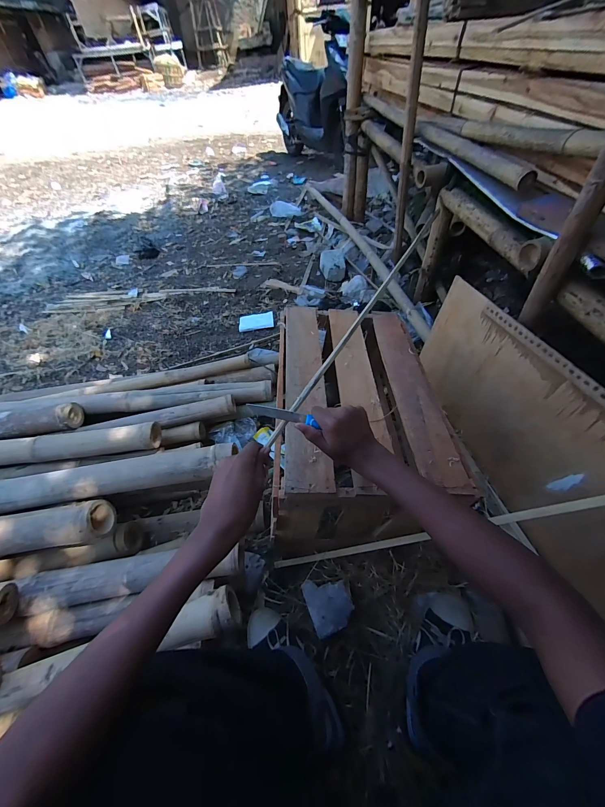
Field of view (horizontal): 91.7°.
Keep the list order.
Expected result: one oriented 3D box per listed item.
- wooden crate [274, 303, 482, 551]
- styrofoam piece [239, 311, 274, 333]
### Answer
[{"bbox_3d":[0.135,0.041,0.793,0.378,0.372,0.590,1,51,5],"label":"wooden crate"},{"bbox_3d":[-0.241,-0.433,1.539,0.179,0.018,0.133,-9,51,-3],"label":"styrofoam piece"}]

